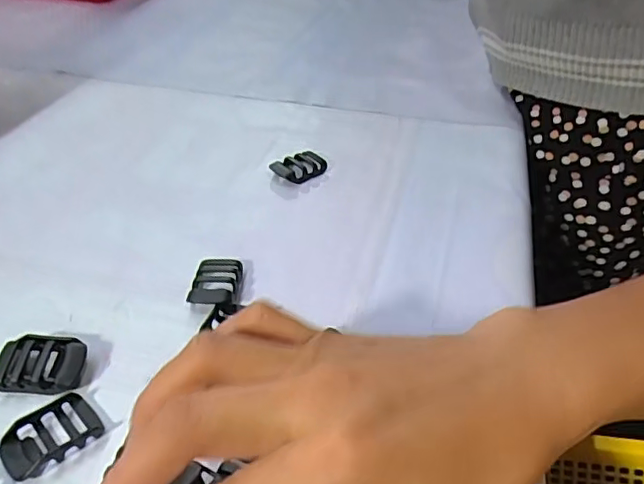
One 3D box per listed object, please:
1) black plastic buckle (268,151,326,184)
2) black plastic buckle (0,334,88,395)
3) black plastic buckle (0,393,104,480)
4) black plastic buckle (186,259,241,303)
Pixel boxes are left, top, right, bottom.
[{"bbox_3d":[-0.014,-0.054,0.399,0.039,0.006,0.028,-31,48,-32],"label":"black plastic buckle"},{"bbox_3d":[-0.132,0.058,0.265,0.036,0.011,0.028,-1,39,-1],"label":"black plastic buckle"},{"bbox_3d":[-0.117,0.082,0.240,0.039,0.006,0.026,-31,48,-32],"label":"black plastic buckle"},{"bbox_3d":[-0.058,0.022,0.308,0.024,0.009,0.038,3,40,3],"label":"black plastic buckle"}]

